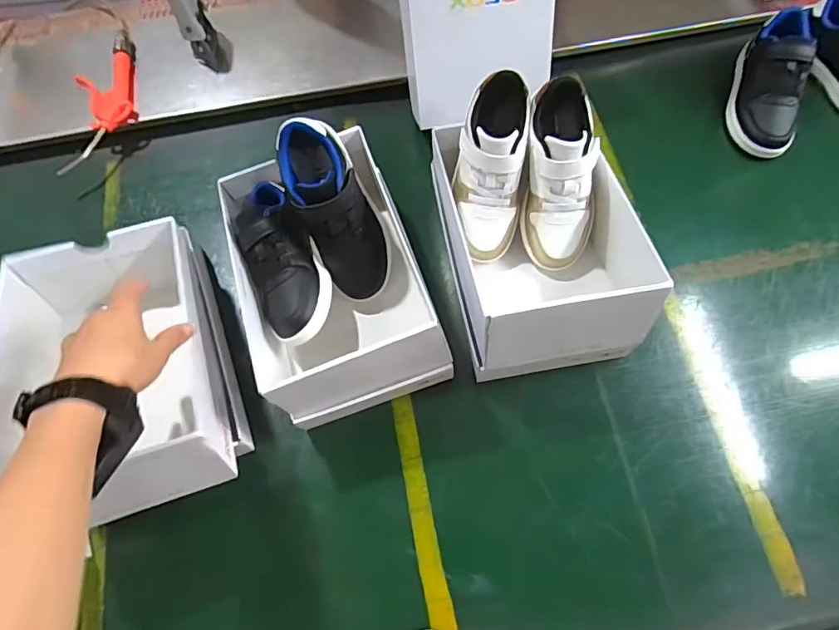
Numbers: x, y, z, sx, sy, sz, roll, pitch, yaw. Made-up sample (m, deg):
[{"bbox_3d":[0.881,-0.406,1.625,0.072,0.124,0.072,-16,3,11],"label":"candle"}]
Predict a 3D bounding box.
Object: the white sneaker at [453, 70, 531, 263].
[{"bbox_3d":[0.080,-0.163,0.587,0.076,0.078,0.201,5,107,5],"label":"white sneaker"}]

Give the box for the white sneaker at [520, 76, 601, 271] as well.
[{"bbox_3d":[0.161,-0.152,0.582,0.082,0.074,0.203,-1,105,2],"label":"white sneaker"}]

